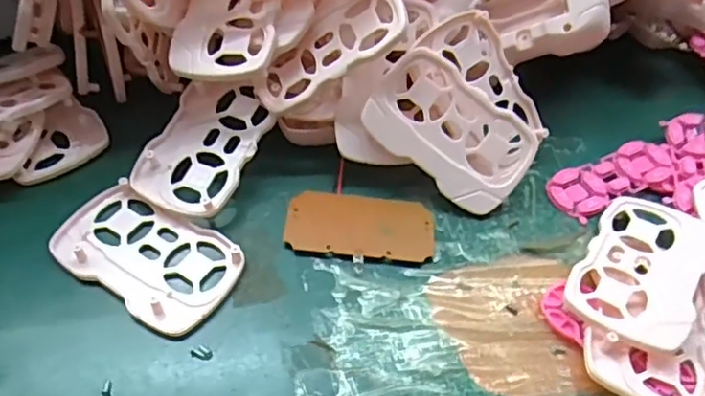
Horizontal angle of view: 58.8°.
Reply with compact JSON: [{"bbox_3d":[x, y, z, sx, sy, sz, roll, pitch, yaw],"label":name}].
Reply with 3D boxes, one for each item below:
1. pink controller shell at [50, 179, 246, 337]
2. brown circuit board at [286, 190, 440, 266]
[{"bbox_3d":[-0.100,0.027,0.303,0.091,0.008,0.053,30,60,14],"label":"pink controller shell"},{"bbox_3d":[0.004,0.015,0.320,0.074,0.005,0.040,5,57,-1],"label":"brown circuit board"}]

